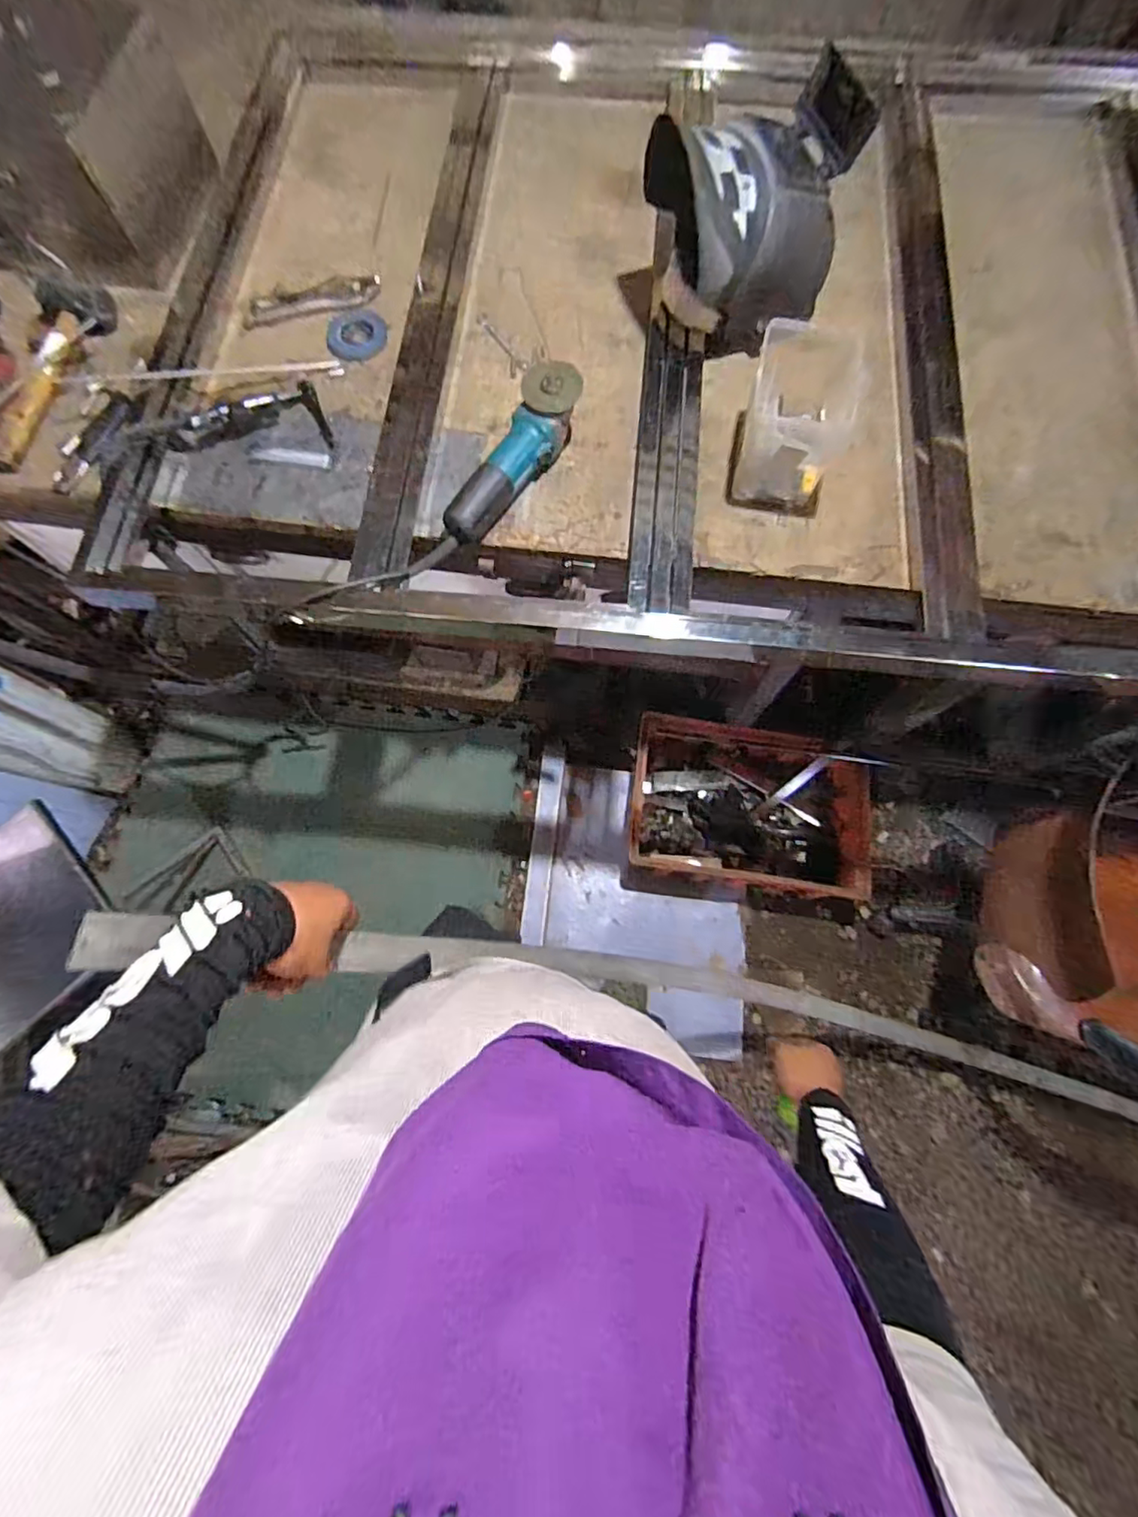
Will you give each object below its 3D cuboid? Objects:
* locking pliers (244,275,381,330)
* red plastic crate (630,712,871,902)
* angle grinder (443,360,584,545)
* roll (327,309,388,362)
[{"bbox_3d":[-0.426,-0.768,1.001,0.225,0.013,0.069,-12,73,-5],"label":"locking pliers"},{"bbox_3d":[0.450,0.123,1.513,0.595,0.198,0.380,7,72,1],"label":"red plastic crate"},{"bbox_3d":[-0.078,-0.430,0.864,0.079,0.081,0.286,33,87,9],"label":"angle grinder"},{"bbox_3d":[-0.345,-0.692,0.977,0.096,0.016,0.101,0,72,-1],"label":"roll"}]

